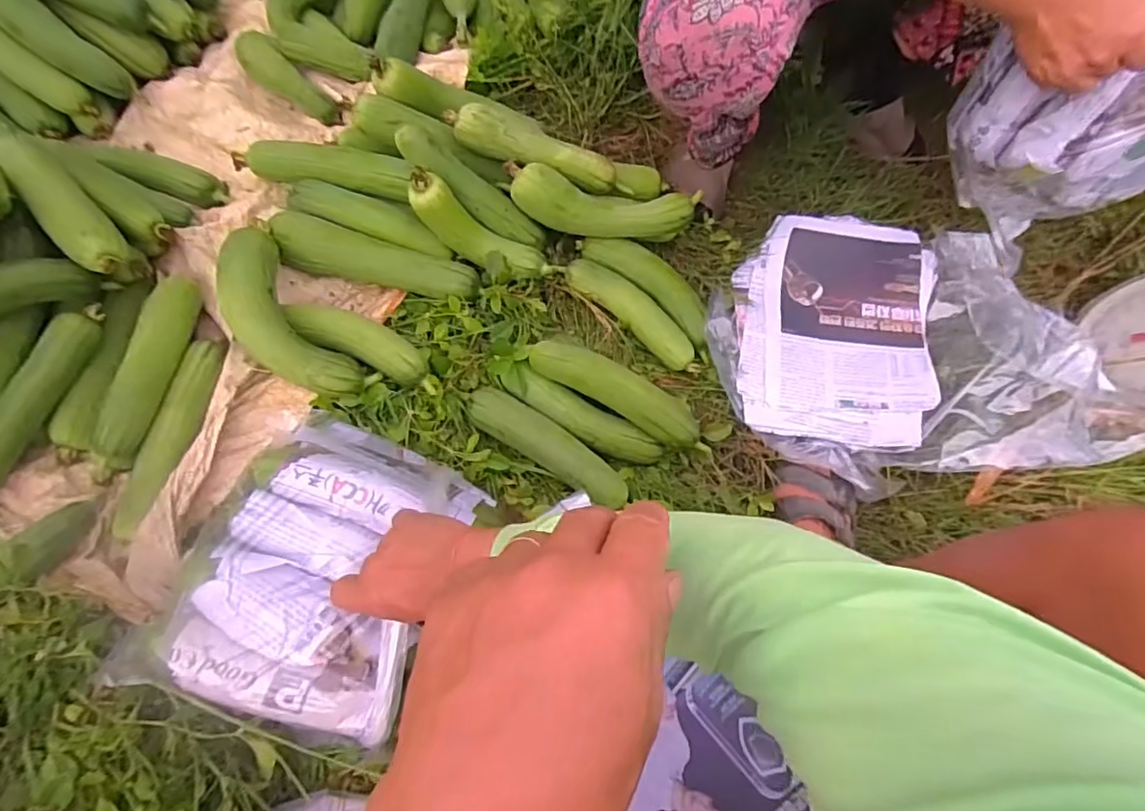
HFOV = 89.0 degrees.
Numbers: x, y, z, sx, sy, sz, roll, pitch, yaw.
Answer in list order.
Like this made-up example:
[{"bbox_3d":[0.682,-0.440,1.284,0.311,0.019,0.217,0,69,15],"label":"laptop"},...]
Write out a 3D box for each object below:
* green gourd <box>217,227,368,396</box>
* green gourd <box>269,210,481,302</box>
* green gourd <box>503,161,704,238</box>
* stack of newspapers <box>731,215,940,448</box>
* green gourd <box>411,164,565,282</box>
[{"bbox_3d":[-0.347,-0.098,0.690,0.094,0.054,0.232,-35,94,-14],"label":"green gourd"},{"bbox_3d":[-0.252,-0.185,0.751,0.260,0.048,0.062,16,70,3],"label":"green gourd"},{"bbox_3d":[0.043,-0.273,0.783,0.259,0.064,0.070,4,70,-1],"label":"green gourd"},{"bbox_3d":[0.350,-0.106,0.774,0.251,0.039,0.306,9,70,1],"label":"stack of newspapers"},{"bbox_3d":[-0.121,-0.211,0.757,0.212,0.079,0.060,31,69,-22],"label":"green gourd"}]

